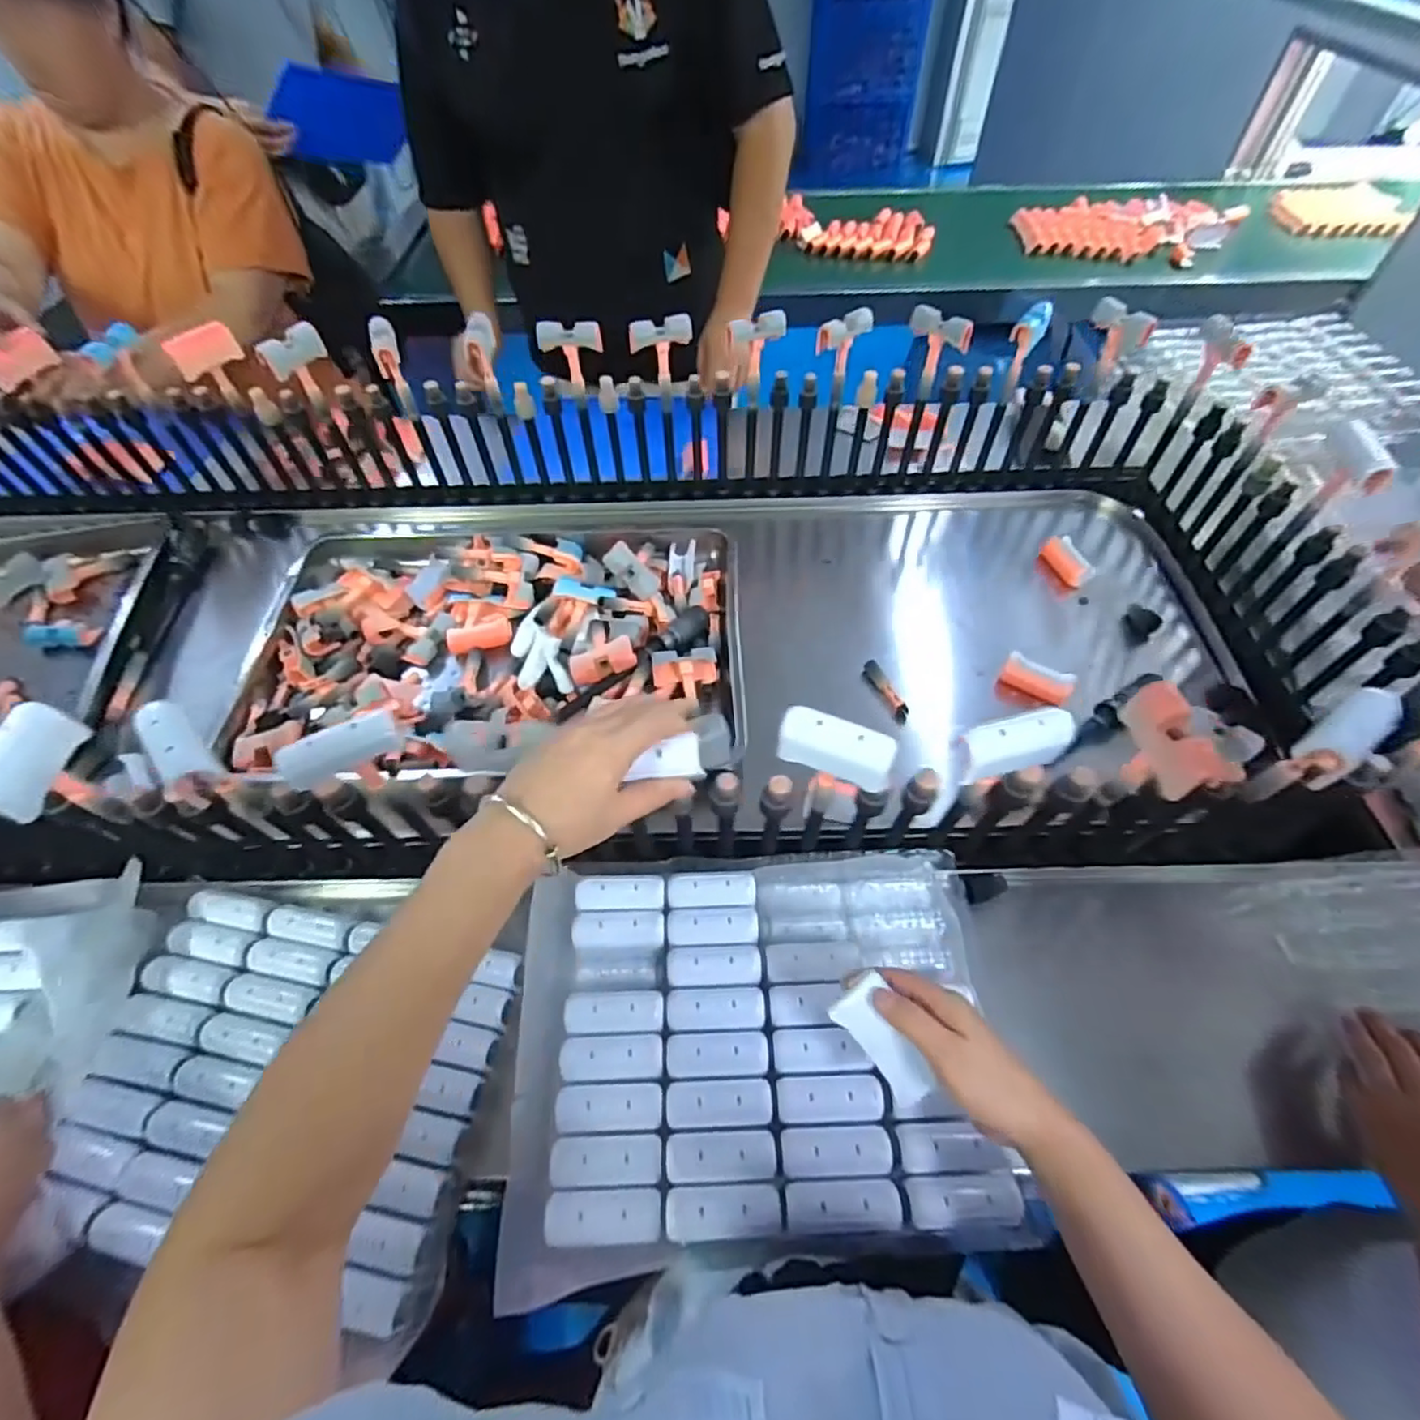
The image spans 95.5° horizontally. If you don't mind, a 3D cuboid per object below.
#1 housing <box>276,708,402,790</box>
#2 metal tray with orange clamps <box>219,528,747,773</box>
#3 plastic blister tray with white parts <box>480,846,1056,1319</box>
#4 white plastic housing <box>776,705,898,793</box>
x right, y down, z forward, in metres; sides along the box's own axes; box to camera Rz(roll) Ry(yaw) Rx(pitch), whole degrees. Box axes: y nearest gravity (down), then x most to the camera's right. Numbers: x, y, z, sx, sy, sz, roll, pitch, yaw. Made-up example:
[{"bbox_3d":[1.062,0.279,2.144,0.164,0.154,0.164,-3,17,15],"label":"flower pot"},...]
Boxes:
[{"bbox_3d":[-0.252,0.026,0.439,0.075,0.039,0.015,-24,61,-16],"label":"housing"},{"bbox_3d":[-0.253,-0.109,0.804,0.566,0.064,0.360,0,57,-1],"label":"metal tray with orange clamps"},{"bbox_3d":[0.038,0.252,0.498,0.368,0.047,0.274,-2,57,-3],"label":"plastic blister tray with white parts"},{"bbox_3d":[0.086,0.024,0.440,0.076,0.022,0.039,21,98,10],"label":"white plastic housing"}]

